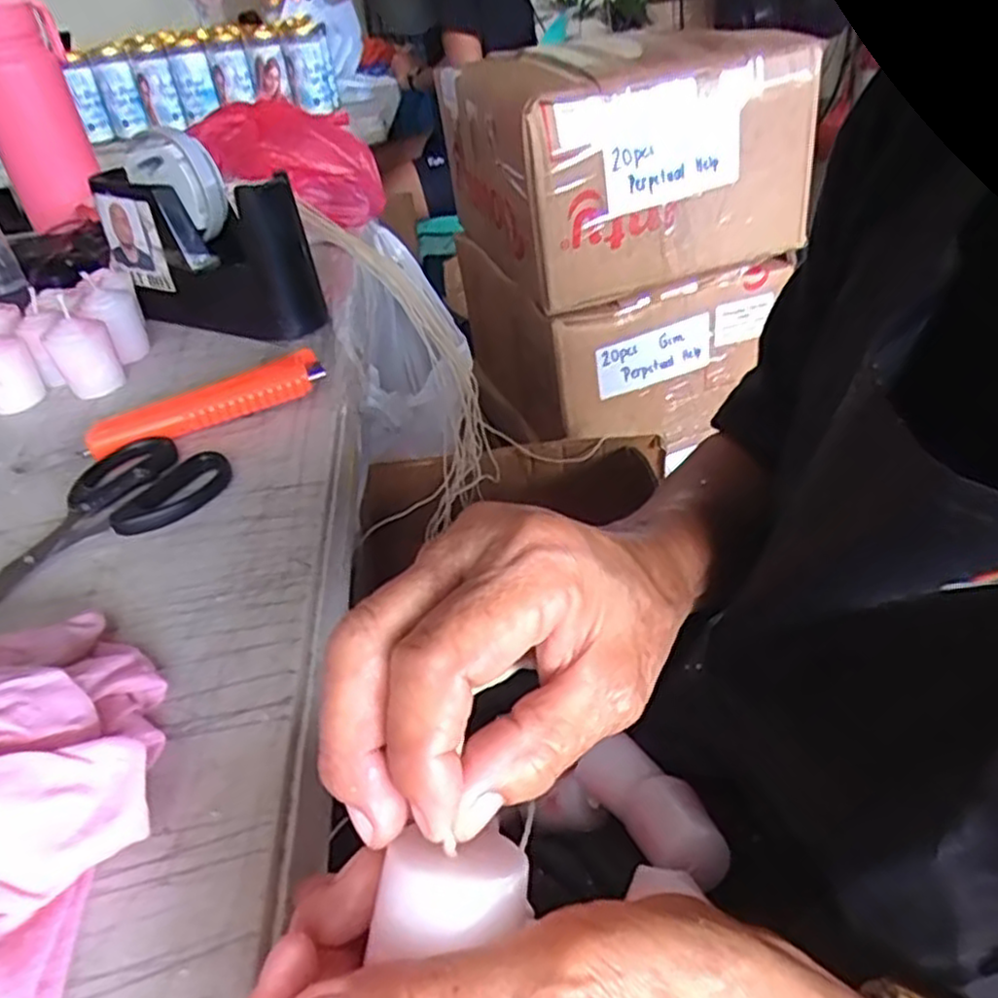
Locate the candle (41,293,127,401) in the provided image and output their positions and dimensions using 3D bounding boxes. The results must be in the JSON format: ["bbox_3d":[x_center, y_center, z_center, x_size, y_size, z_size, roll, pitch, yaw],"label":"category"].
[{"bbox_3d":[-0.273,-0.095,0.481,0.037,0.049,0.038,-28,41,-27],"label":"candle"}]

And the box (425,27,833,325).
[{"bbox_3d":[0.130,-0.413,0.881,0.314,0.221,0.340,-18,37,-14],"label":"box"}]

